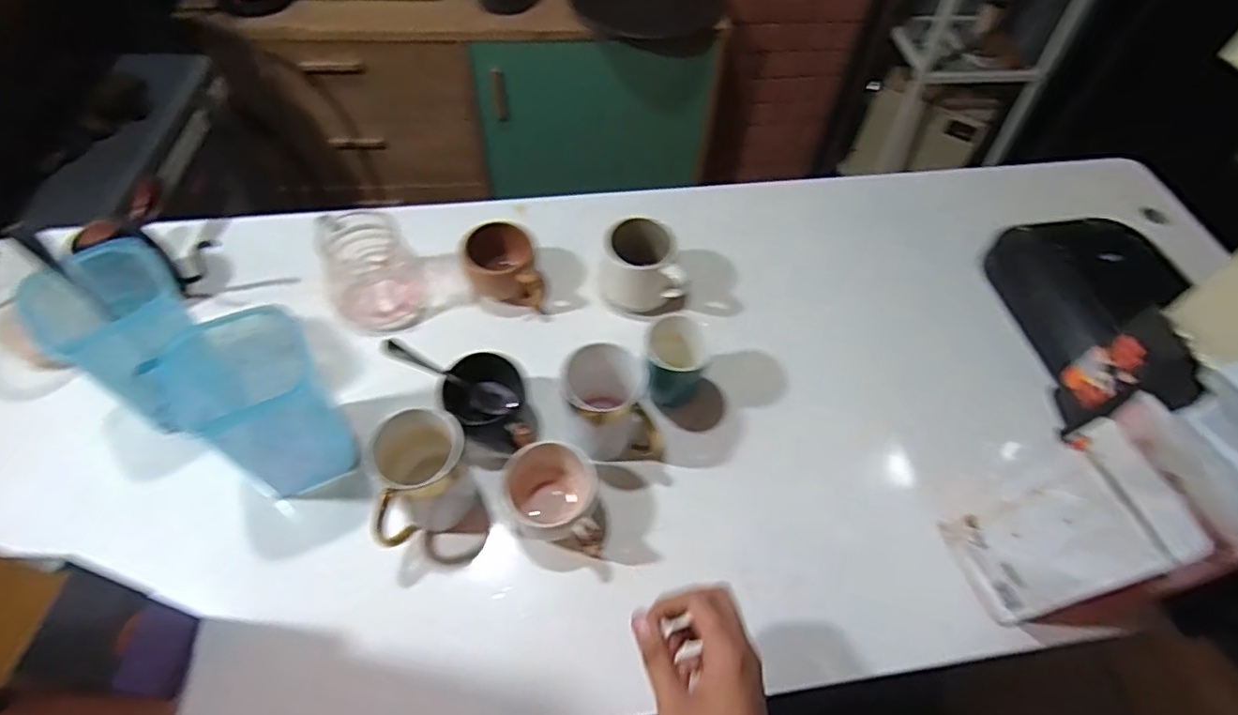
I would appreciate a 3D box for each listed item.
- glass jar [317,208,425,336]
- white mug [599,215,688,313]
[{"bbox_3d":[-0.265,-0.091,0.652,0.096,0.090,0.101,1,56,-2],"label":"glass jar"},{"bbox_3d":[0.029,-0.099,0.674,0.100,0.079,0.071,13,56,6],"label":"white mug"}]

